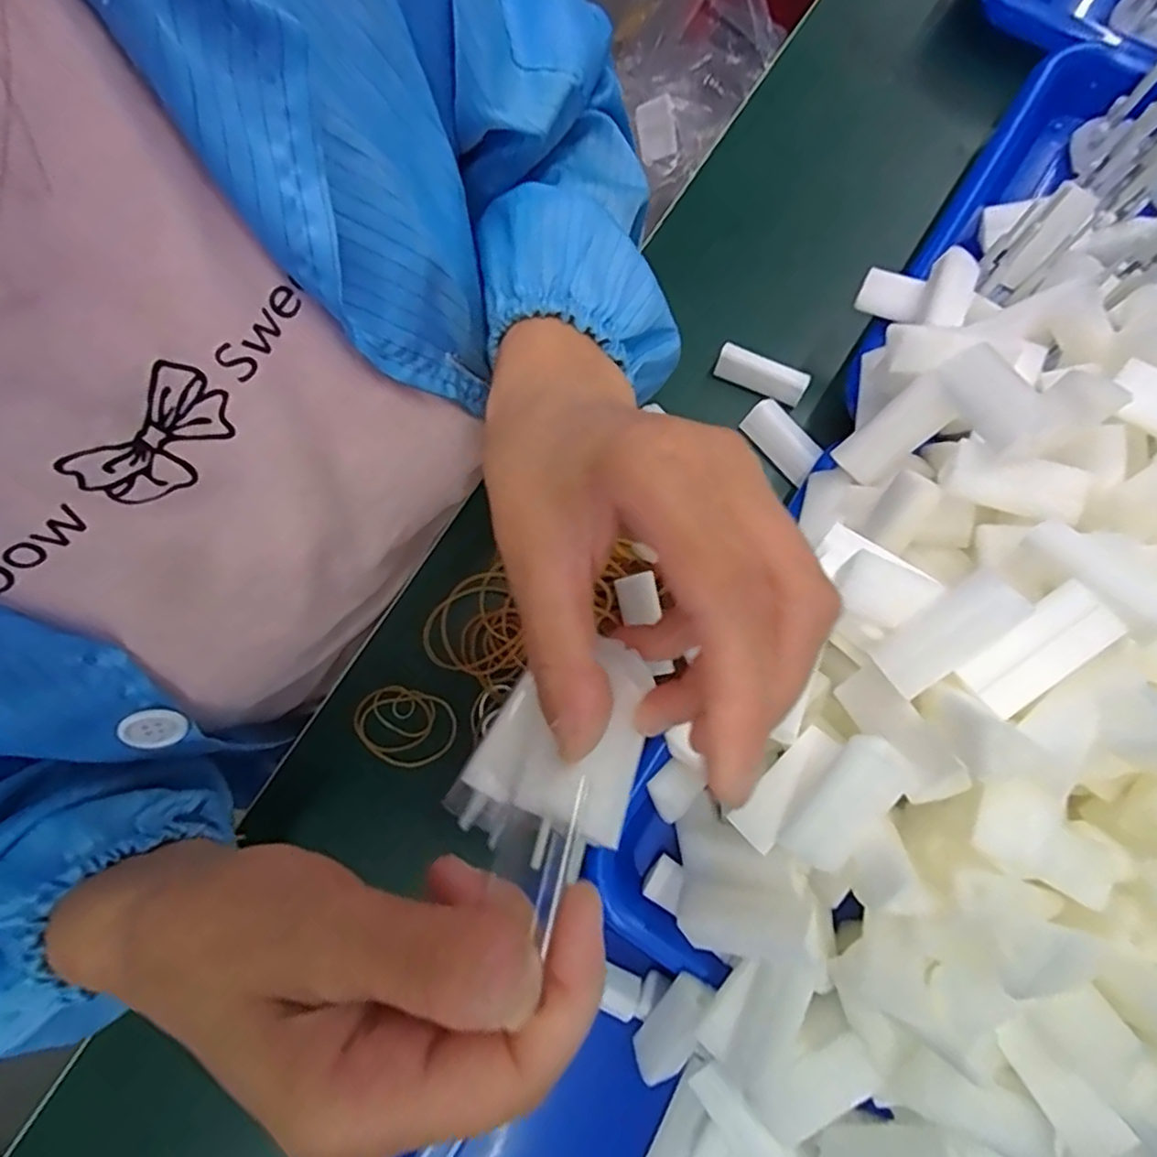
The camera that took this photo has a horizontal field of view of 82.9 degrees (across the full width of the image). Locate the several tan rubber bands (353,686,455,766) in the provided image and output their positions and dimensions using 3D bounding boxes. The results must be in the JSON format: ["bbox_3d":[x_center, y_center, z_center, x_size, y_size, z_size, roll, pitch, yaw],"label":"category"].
[{"bbox_3d":[-0.083,0.071,0.312,0.049,0.004,0.034,14,80,4],"label":"several tan rubber bands"}]

